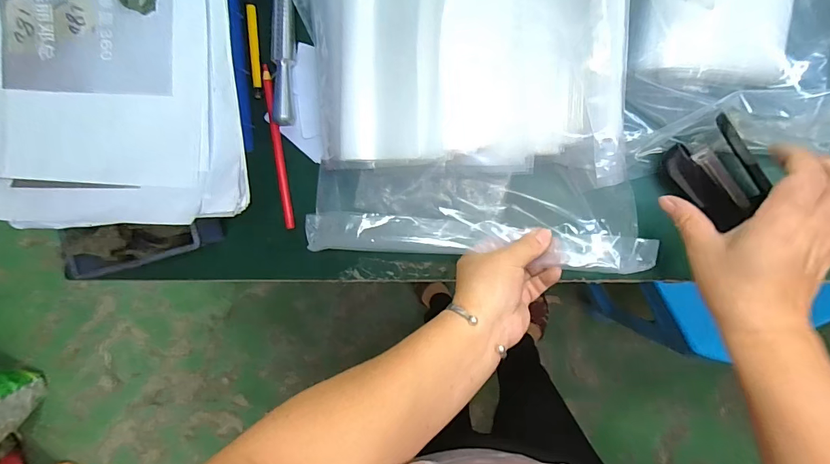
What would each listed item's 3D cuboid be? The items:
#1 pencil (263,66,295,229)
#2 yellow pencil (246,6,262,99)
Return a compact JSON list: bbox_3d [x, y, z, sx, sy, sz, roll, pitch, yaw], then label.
[{"bbox_3d":[-0.139,-0.085,0.407,0.009,0.006,0.163,-6,94,9],"label":"pencil"},{"bbox_3d":[-0.160,-0.180,0.403,0.008,0.008,0.088,-1,94,9],"label":"yellow pencil"}]

